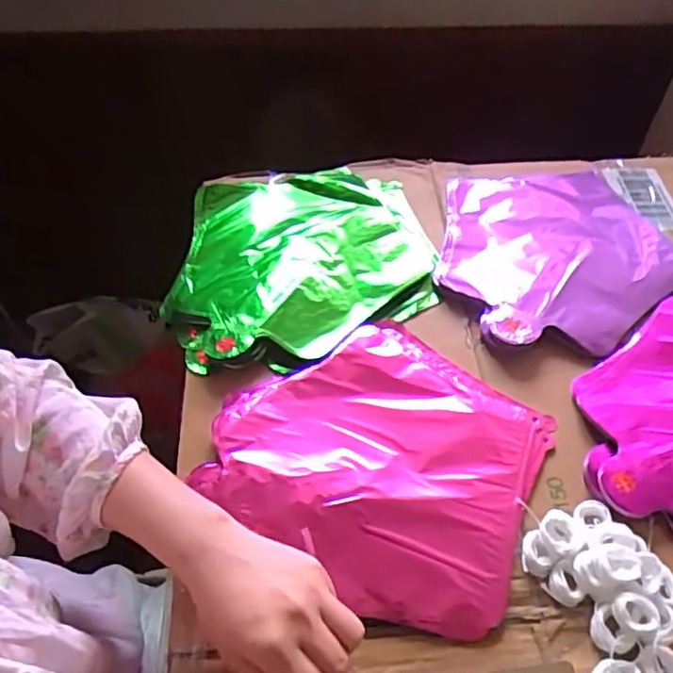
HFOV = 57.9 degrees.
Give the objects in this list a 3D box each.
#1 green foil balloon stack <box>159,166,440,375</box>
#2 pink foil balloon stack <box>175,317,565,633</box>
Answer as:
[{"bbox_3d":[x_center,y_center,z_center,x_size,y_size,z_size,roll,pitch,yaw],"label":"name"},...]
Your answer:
[{"bbox_3d":[-0.043,-0.078,0.588,0.257,0.023,0.232,-24,57,-17],"label":"green foil balloon stack"},{"bbox_3d":[0.038,0.087,0.459,0.230,0.012,0.203,30,59,20],"label":"pink foil balloon stack"}]

